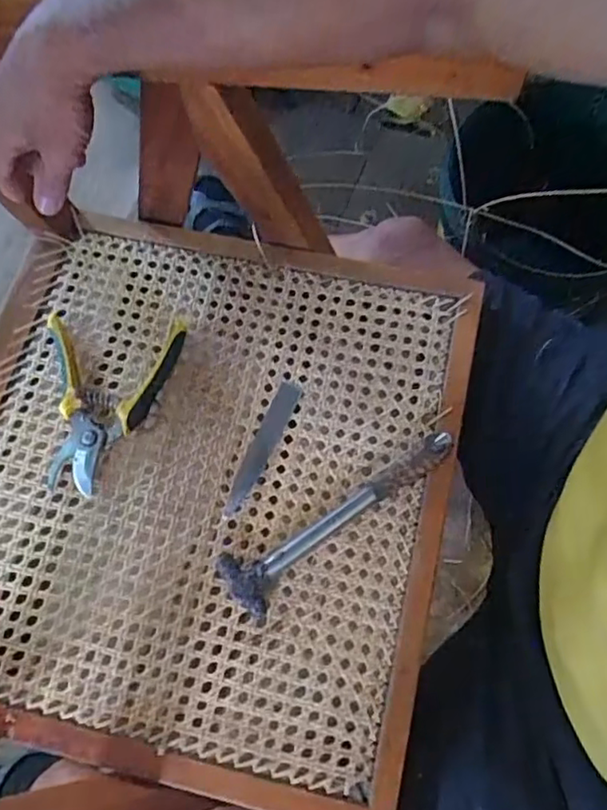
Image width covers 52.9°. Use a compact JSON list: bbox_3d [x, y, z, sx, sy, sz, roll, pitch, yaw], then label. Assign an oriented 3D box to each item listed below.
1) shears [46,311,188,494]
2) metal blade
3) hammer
[{"bbox_3d":[-0.201,-0.006,0.596,0.137,0.021,0.178,6,73,4],"label":"shears"},{"bbox_3d":[-0.040,0.041,0.583,0.022,0.004,0.137,24,76,7],"label":"metal blade"},{"bbox_3d":[0.037,0.104,0.552,0.239,0.027,0.062,-32,74,-7],"label":"hammer"}]

